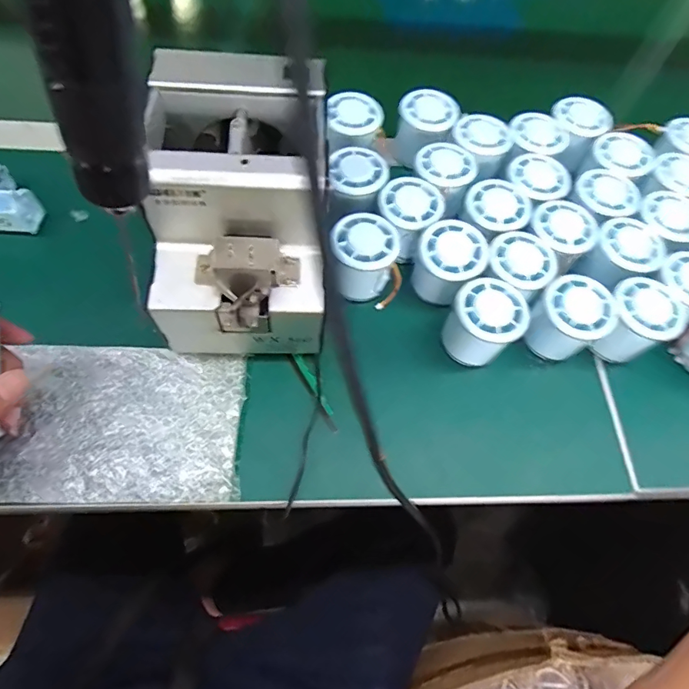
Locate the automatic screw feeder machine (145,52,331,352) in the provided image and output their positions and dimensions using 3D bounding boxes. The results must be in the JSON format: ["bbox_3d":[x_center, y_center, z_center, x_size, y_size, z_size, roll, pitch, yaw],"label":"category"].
[{"bbox_3d":[-0.077,-0.103,0.359,0.125,0.142,0.180,2,64,-3],"label":"automatic screw feeder machine"}]

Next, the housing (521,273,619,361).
[{"bbox_3d":[0.190,-0.020,0.398,0.056,0.055,0.055,2,64,-3],"label":"housing"}]

